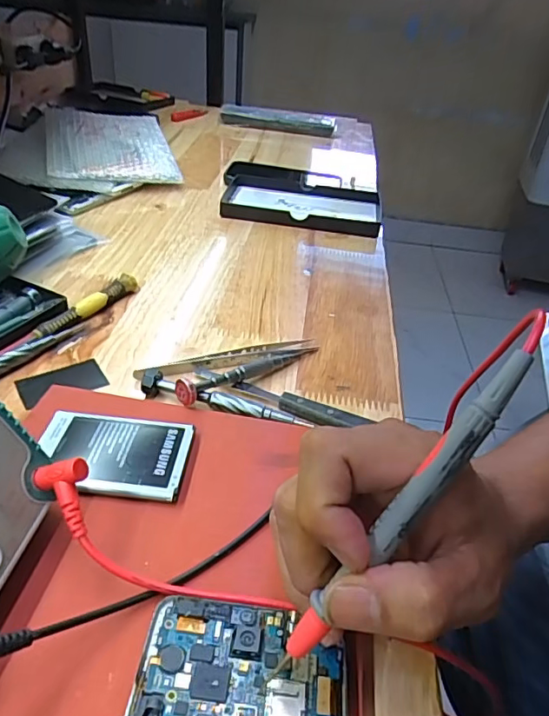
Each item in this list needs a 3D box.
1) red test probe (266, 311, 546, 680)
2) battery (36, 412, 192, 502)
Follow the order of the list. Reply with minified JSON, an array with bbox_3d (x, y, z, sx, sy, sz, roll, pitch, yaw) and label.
[{"bbox_3d":[0.045,0.048,0.173,0.006,0.141,0.011,21,17,-50],"label":"red test probe"},{"bbox_3d":[-0.086,0.051,0.283,0.078,0.008,0.051,8,36,0],"label":"battery"}]

